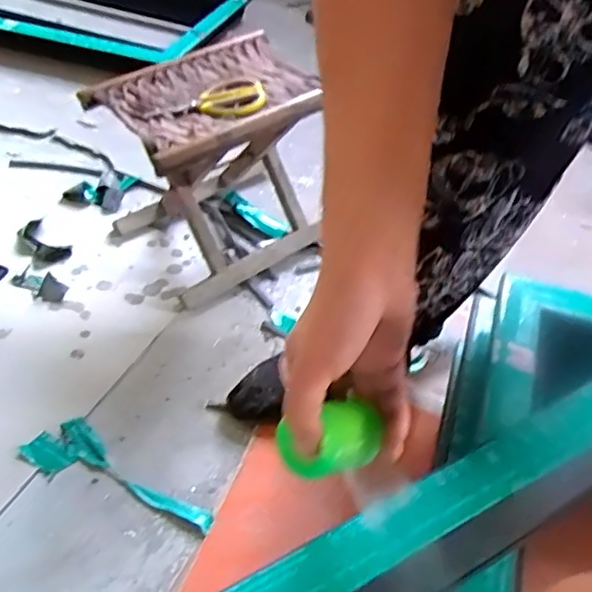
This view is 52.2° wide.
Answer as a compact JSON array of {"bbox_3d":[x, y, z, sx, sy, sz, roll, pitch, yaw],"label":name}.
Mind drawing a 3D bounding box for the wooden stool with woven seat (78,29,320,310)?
[{"bbox_3d":[-0.120,-0.204,0.950,0.302,0.269,0.240,-29,53,-28],"label":"wooden stool with woven seat"}]

